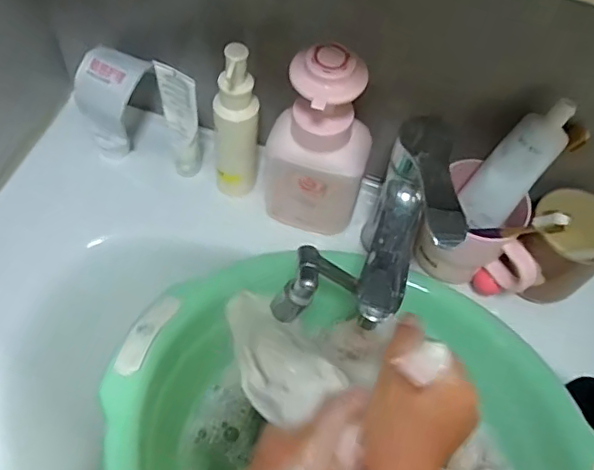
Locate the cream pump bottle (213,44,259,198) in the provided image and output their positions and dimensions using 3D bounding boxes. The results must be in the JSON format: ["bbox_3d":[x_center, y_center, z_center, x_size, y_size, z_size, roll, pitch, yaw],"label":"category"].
[{"bbox_3d":[-0.057,-0.097,0.526,0.041,0.172,0.033,0,59,-6],"label":"cream pump bottle"}]

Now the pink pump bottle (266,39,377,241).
[{"bbox_3d":[0.018,-0.075,0.511,0.092,0.203,0.056,12,59,1],"label":"pink pump bottle"}]

